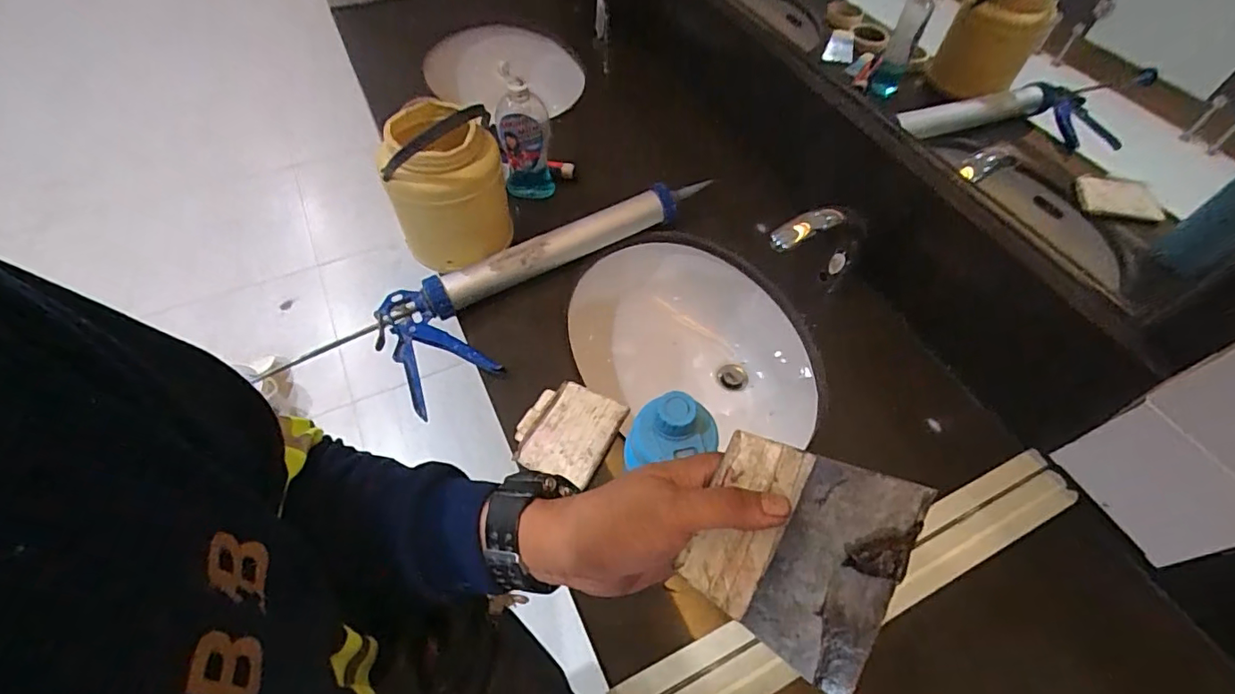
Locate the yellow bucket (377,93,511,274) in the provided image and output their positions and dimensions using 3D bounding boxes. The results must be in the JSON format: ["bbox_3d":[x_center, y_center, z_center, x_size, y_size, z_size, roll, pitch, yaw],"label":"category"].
[{"bbox_3d":[-0.233,-0.239,0.744,0.144,0.207,0.155,1,56,-1],"label":"yellow bucket"}]

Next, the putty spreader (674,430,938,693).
[{"bbox_3d":[0.091,0.103,0.274,0.097,0.014,0.104,24,84,16],"label":"putty spreader"}]

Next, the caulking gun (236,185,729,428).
[{"bbox_3d":[-0.109,-0.105,0.803,0.641,0.072,0.173,-31,62,-21],"label":"caulking gun"}]

